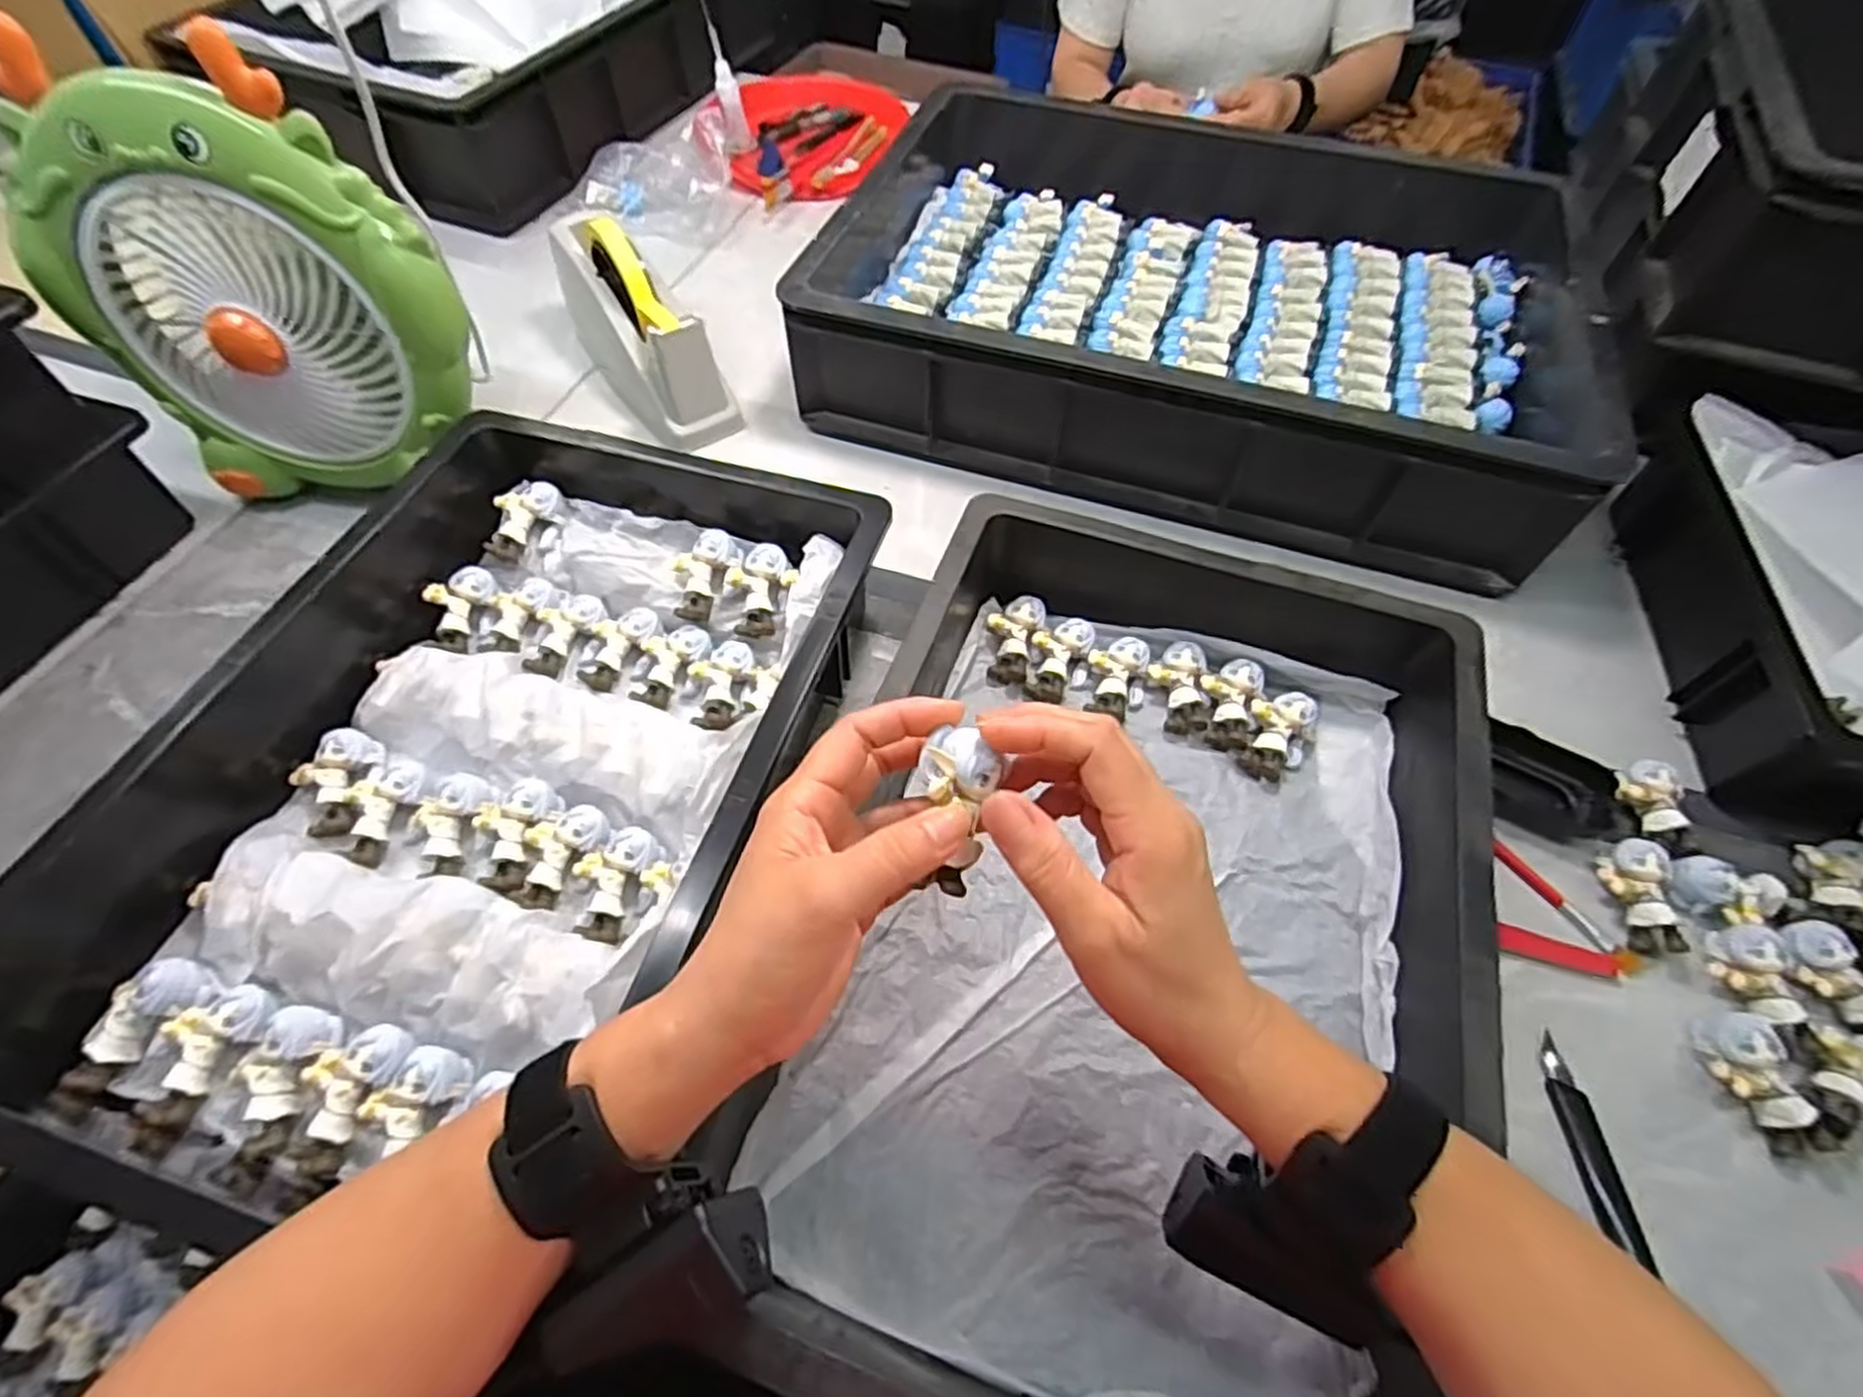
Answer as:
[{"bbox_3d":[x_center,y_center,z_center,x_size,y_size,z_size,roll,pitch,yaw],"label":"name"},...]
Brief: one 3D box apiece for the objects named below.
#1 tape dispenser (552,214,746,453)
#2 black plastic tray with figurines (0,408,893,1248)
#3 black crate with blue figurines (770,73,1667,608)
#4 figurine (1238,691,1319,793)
[{"bbox_3d":[-0.246,-0.315,0.665,0.069,0.120,0.194,-31,63,-20],"label":"tape dispenser"},{"bbox_3d":[-0.250,0.021,0.449,0.353,0.087,0.472,17,58,10],"label":"black plastic tray with figurines"},{"bbox_3d":[0.217,-0.360,0.682,0.606,0.129,0.424,16,58,10],"label":"black crate with blue figurines"},{"bbox_3d":[0.218,0.024,0.498,0.038,0.024,0.062,16,58,9],"label":"figurine"}]

